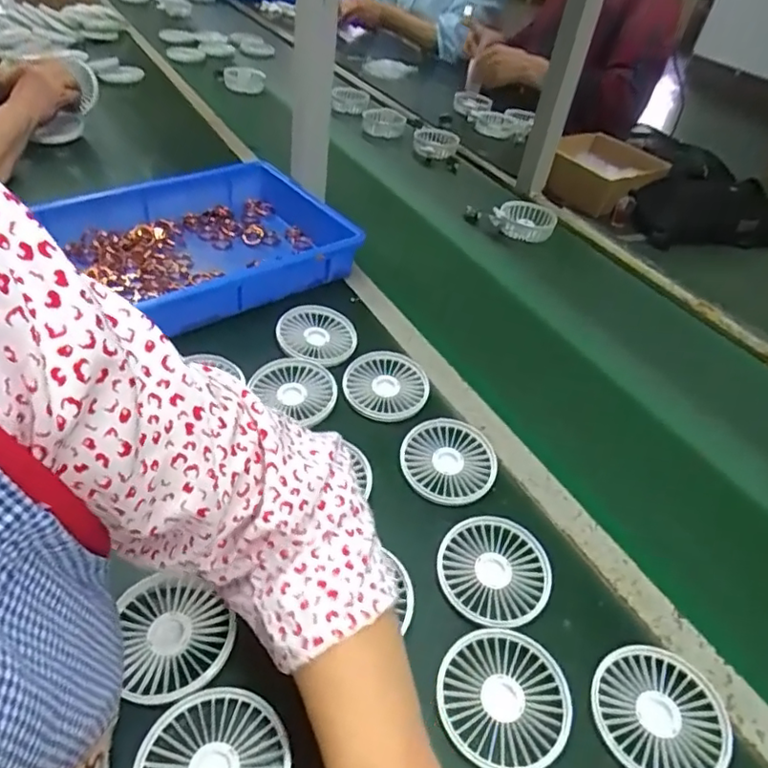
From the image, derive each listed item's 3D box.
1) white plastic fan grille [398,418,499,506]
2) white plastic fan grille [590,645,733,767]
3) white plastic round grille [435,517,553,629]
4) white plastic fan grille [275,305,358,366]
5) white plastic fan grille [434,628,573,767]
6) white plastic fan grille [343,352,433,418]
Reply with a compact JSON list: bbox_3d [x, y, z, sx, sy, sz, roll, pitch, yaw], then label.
[{"bbox_3d":[0.060,0.073,0.555,0.087,0.026,0.089,5,42,-4],"label":"white plastic fan grille"},{"bbox_3d":[0.192,0.228,0.406,0.090,0.009,0.086,12,42,4],"label":"white plastic fan grille"},{"bbox_3d":[0.088,0.150,0.472,0.088,0.019,0.087,5,42,-4],"label":"white plastic round grille"},{"bbox_3d":[-0.076,-0.054,0.653,0.083,0.020,0.092,14,42,5],"label":"white plastic fan grille"},{"bbox_3d":[0.083,0.215,0.403,0.091,0.010,0.086,-17,48,-27],"label":"white plastic fan grille"},{"bbox_3d":[0.002,0.001,0.620,0.086,0.023,0.084,12,42,4],"label":"white plastic fan grille"}]

